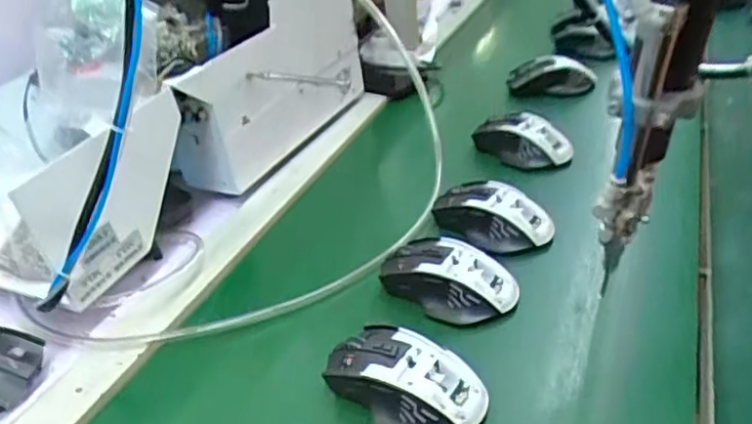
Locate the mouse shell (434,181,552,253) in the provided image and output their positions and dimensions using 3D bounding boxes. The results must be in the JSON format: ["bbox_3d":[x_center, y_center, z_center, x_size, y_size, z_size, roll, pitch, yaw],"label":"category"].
[{"bbox_3d":[0.107,0.003,0.593,0.066,0.039,0.115,-32,37,-34],"label":"mouse shell"}]

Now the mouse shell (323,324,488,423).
[{"bbox_3d":[0.016,0.114,0.432,0.115,0.035,0.064,14,37,34],"label":"mouse shell"}]

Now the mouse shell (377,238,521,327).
[{"bbox_3d":[0.058,0.054,0.520,0.111,0.034,0.058,12,36,32],"label":"mouse shell"}]

